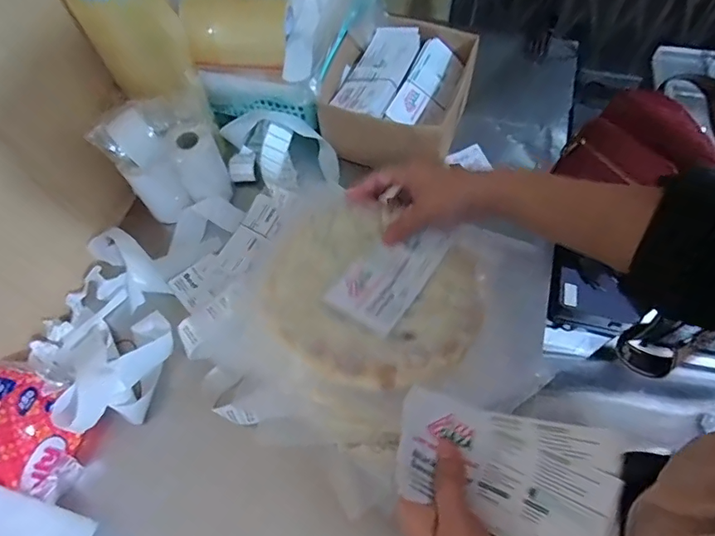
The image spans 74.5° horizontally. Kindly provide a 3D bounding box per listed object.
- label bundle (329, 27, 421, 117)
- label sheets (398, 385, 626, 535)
[{"bbox_3d":[0.027,-0.276,0.653,0.078,0.020,0.160,22,67,12],"label":"label bundle"},{"bbox_3d":[0.094,0.134,0.313,0.134,0.037,0.086,18,66,10],"label":"label sheets"}]

